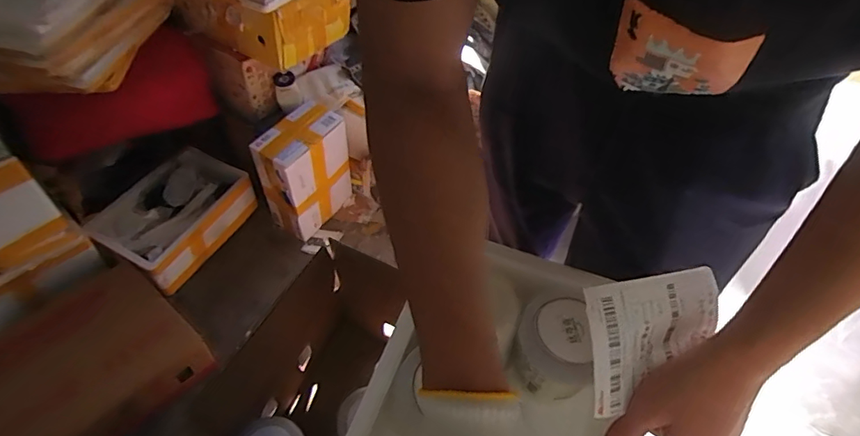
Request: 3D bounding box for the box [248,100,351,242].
[{"bbox_3d":[-0.313,-0.121,1.229,0.126,0.295,0.210,28,53,19],"label":"box"}]

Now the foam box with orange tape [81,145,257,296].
[{"bbox_3d":[-0.643,-0.006,1.233,0.246,0.139,0.332,24,52,16],"label":"foam box with orange tape"}]

